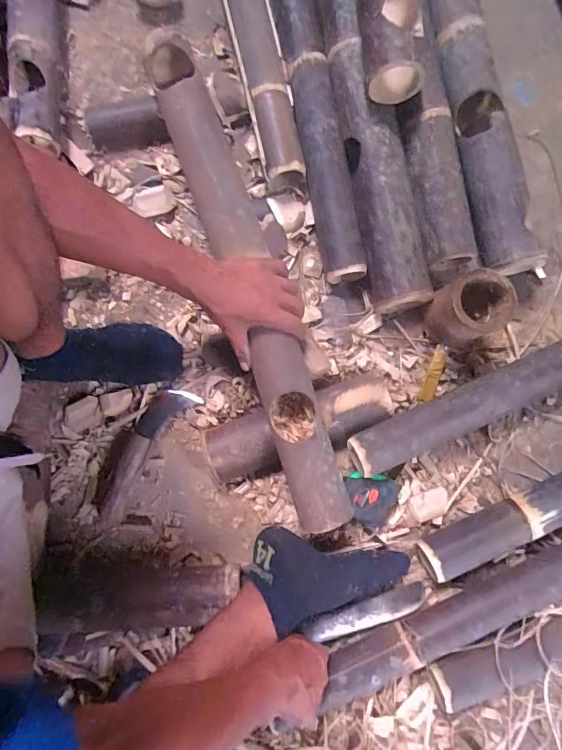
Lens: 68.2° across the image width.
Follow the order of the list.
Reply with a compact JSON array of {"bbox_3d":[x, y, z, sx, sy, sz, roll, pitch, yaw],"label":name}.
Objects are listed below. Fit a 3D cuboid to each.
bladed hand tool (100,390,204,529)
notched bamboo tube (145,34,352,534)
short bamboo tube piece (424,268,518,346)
[{"bbox_3d":[-0.210,0.114,0.628,0.064,0.040,0.224,34,84,2],"label":"bladed hand tool"},{"bbox_3d":[-0.053,-0.145,0.590,0.073,0.071,0.724,-18,86,-4],"label":"notched bamboo tube"},{"bbox_3d":[0.268,-0.092,0.601,0.096,0.096,0.096,-35,86,-5],"label":"short bamboo tube piece"}]

